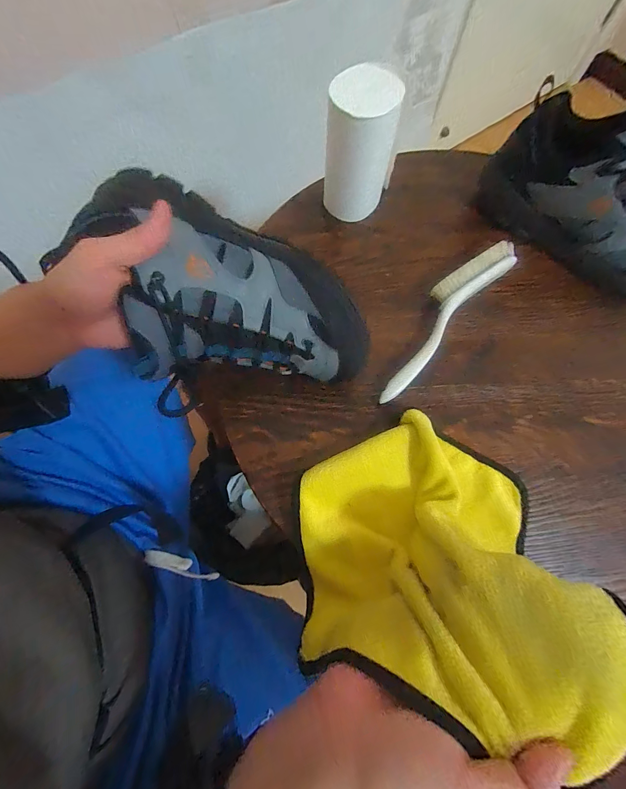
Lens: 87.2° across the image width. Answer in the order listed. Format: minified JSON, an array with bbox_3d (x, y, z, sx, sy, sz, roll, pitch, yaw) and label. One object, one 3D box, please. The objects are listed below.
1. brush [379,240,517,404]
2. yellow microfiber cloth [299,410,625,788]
[{"bbox_3d":[0.144,-0.090,0.371,0.047,0.034,0.236,41,76,11],"label":"brush"},{"bbox_3d":[0.094,0.111,0.254,0.201,0.140,0.187,2,72,-1],"label":"yellow microfiber cloth"}]

